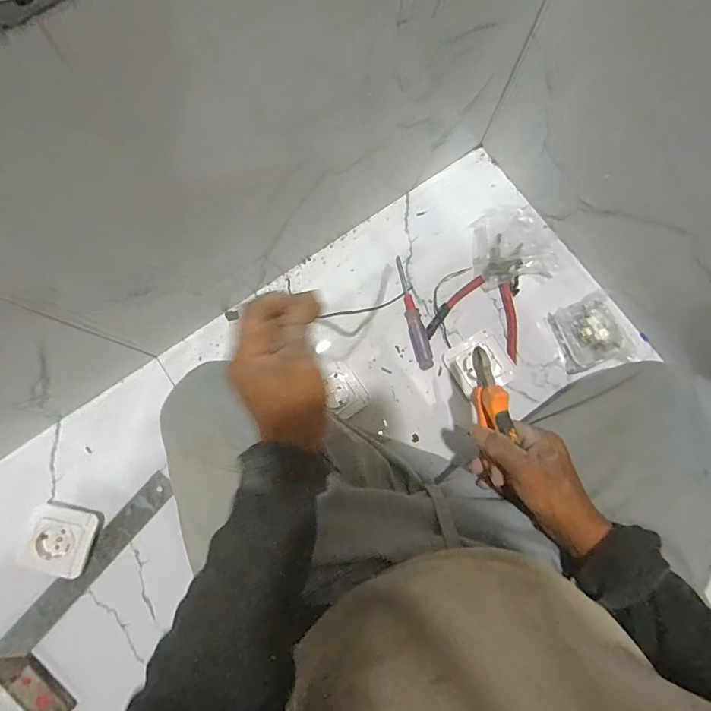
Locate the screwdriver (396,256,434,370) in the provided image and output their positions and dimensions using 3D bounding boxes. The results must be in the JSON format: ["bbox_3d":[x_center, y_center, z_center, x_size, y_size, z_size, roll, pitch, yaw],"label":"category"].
[{"bbox_3d":[0.081,-0.061,0.623,0.022,0.017,0.165,-14,79,-2],"label":"screwdriver"}]

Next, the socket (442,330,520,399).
[{"bbox_3d":[0.174,0.012,0.607,0.080,0.017,0.080,-31,80,-5],"label":"socket"}]

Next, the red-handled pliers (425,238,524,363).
[{"bbox_3d":[0.191,-0.090,0.623,0.125,0.019,0.169,20,80,5],"label":"red-handled pliers"}]

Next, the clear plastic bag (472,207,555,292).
[{"bbox_3d":[0.230,-0.165,0.634,0.122,0.026,0.116,-12,79,-1],"label":"clear plastic bag"}]

